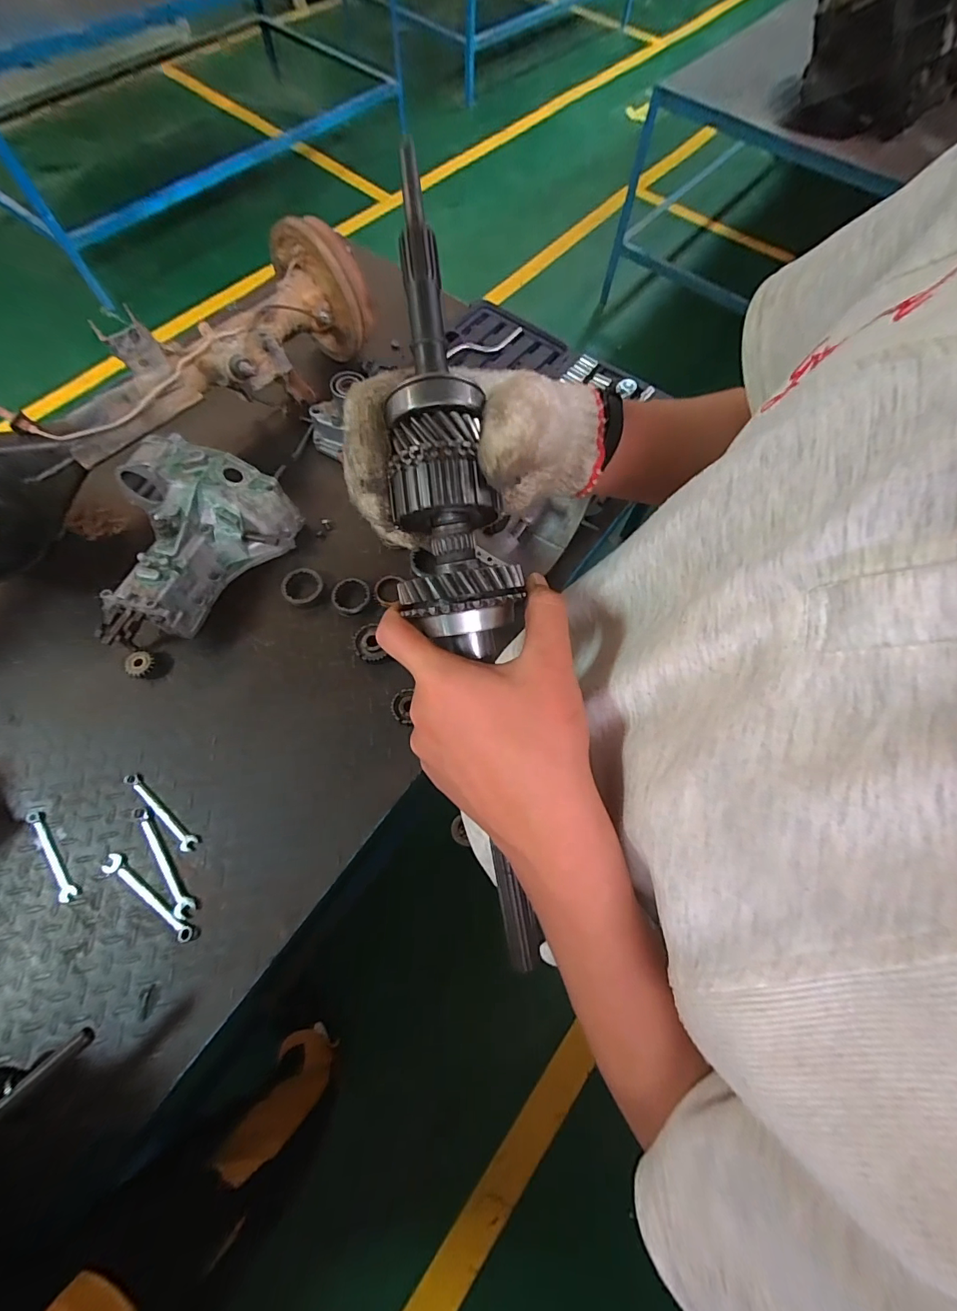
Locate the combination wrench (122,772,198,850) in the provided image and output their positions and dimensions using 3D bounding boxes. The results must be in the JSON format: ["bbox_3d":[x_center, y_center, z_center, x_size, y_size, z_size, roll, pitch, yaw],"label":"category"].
[{"bbox_3d":[-0.475,0.231,0.669,0.154,0.005,0.022,40,72,12],"label":"combination wrench"}]

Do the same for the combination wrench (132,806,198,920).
[{"bbox_3d":[-0.455,0.295,0.647,0.026,0.004,0.177,-35,74,-15],"label":"combination wrench"}]

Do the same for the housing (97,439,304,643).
[{"bbox_3d":[-0.499,-0.174,0.755,0.269,0.131,0.352,14,69,3],"label":"housing"}]

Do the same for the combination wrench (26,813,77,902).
[{"bbox_3d":[-0.622,0.288,0.651,0.022,0.005,0.148,-37,75,-15],"label":"combination wrench"}]

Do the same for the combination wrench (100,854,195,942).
[{"bbox_3d":[-0.464,0.339,0.630,0.172,0.010,0.025,32,71,10],"label":"combination wrench"}]

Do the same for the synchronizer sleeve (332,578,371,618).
[{"bbox_3d":[-0.228,-0.105,0.803,0.069,0.018,0.065,1,69,-2],"label":"synchronizer sleeve"}]

